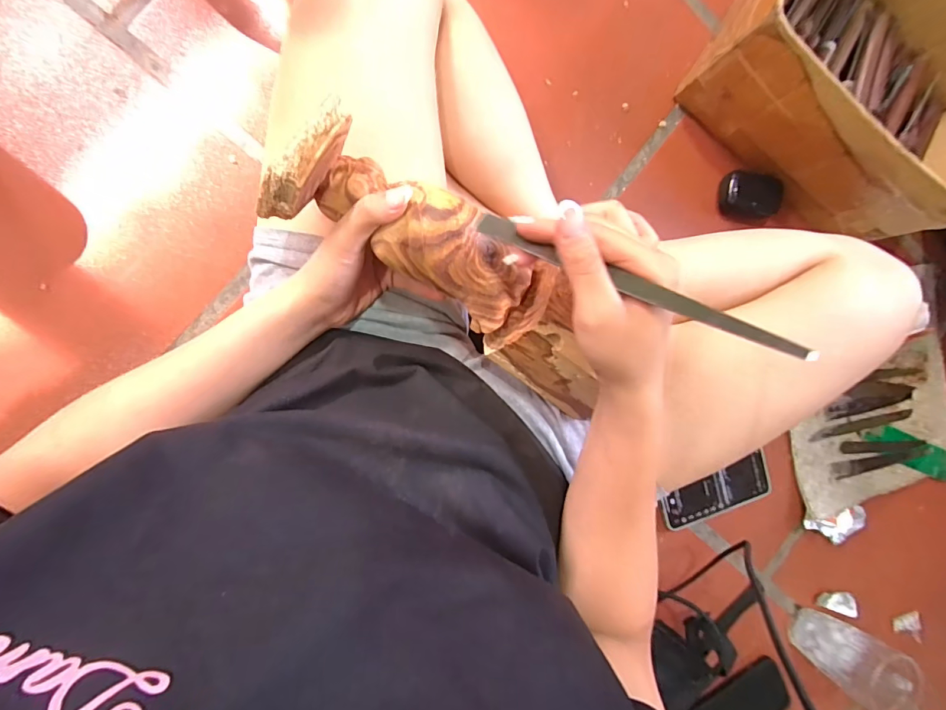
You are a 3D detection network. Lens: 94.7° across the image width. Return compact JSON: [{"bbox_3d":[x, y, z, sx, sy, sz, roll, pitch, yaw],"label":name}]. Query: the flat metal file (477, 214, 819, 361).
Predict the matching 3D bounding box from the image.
[{"bbox_3d":[0.086,-0.041,0.246,0.191,0.011,0.012,28,89,19],"label":"flat metal file"}]

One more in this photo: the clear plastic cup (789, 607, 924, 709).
[{"bbox_3d":[0.490,0.391,0.563,0.072,0.115,0.077,0,92,-10],"label":"clear plastic cup"}]

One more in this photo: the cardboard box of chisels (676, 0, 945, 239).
[{"bbox_3d":[0.458,-0.323,0.496,0.321,0.130,0.258,36,85,-8],"label":"cardboard box of chisels"}]

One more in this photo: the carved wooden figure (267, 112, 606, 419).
[{"bbox_3d":[-0.001,-0.050,0.315,0.275,0.058,0.078,37,88,-17],"label":"carved wooden figure"}]

